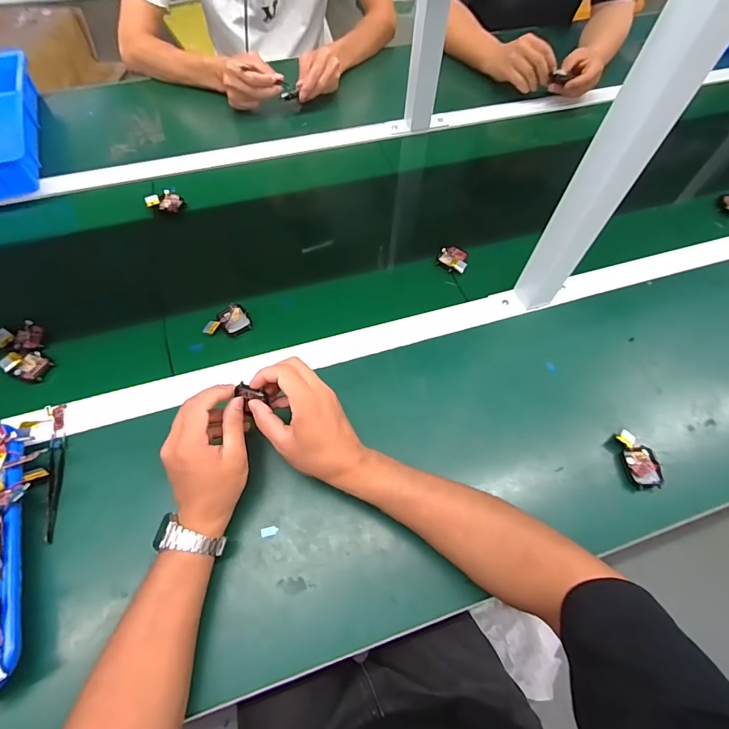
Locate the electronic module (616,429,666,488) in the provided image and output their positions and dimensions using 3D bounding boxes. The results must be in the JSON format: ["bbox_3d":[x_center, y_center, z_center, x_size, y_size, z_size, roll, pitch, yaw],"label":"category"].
[{"bbox_3d":[0.316,0.109,0.466,0.033,0.015,0.064,-6,61,-5],"label":"electronic module"}]

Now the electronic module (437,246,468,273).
[{"bbox_3d":[0.134,-0.160,0.609,0.043,0.013,0.048,20,62,9],"label":"electronic module"}]

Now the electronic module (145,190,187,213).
[{"bbox_3d":[-0.317,-0.260,0.649,0.055,0.018,0.030,3,61,-1],"label":"electronic module"}]

